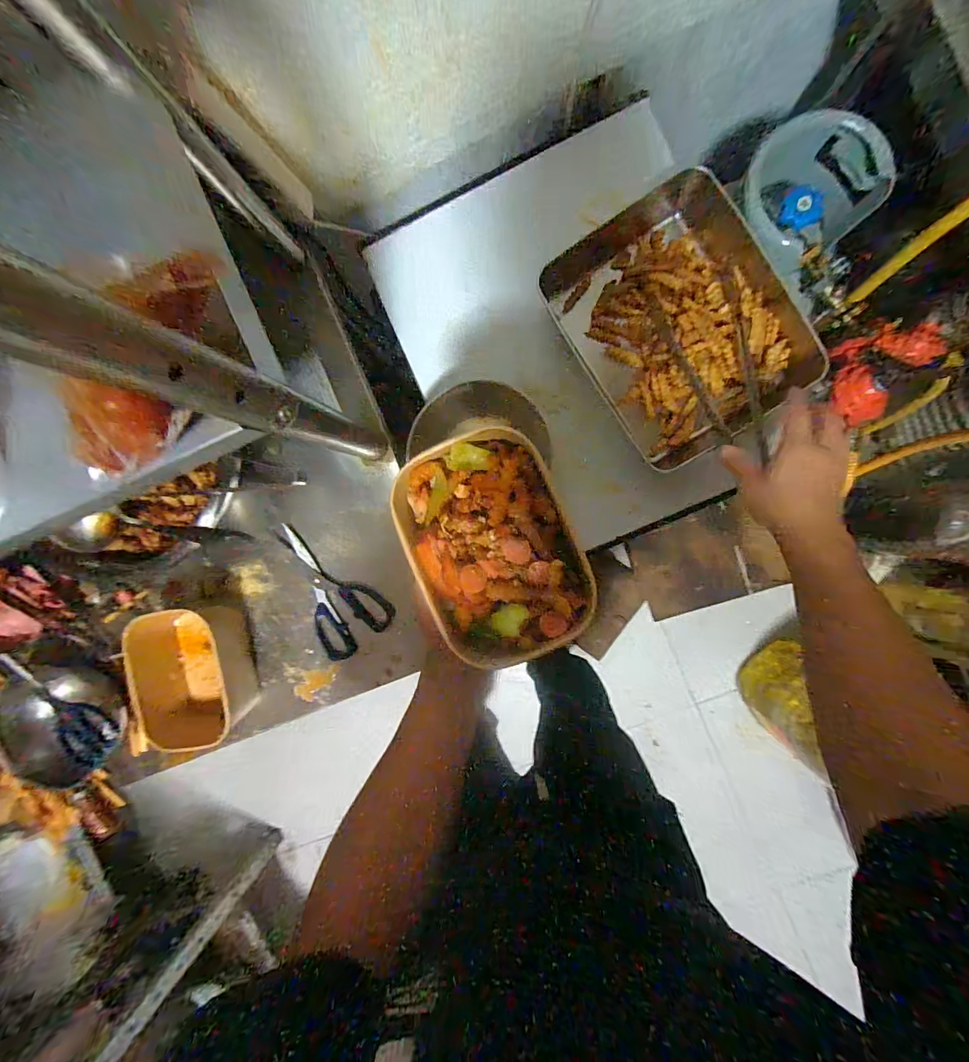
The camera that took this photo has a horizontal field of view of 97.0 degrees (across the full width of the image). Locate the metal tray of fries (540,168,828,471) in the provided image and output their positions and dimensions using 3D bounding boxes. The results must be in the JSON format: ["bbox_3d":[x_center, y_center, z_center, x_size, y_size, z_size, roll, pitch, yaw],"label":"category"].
[{"bbox_3d":[0.262,-0.277,0.573,0.259,0.054,0.316,-32,88,6],"label":"metal tray of fries"}]

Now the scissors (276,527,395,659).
[{"bbox_3d":[-0.212,0.075,0.580,0.107,0.017,0.190,-32,100,6],"label":"scissors"}]

